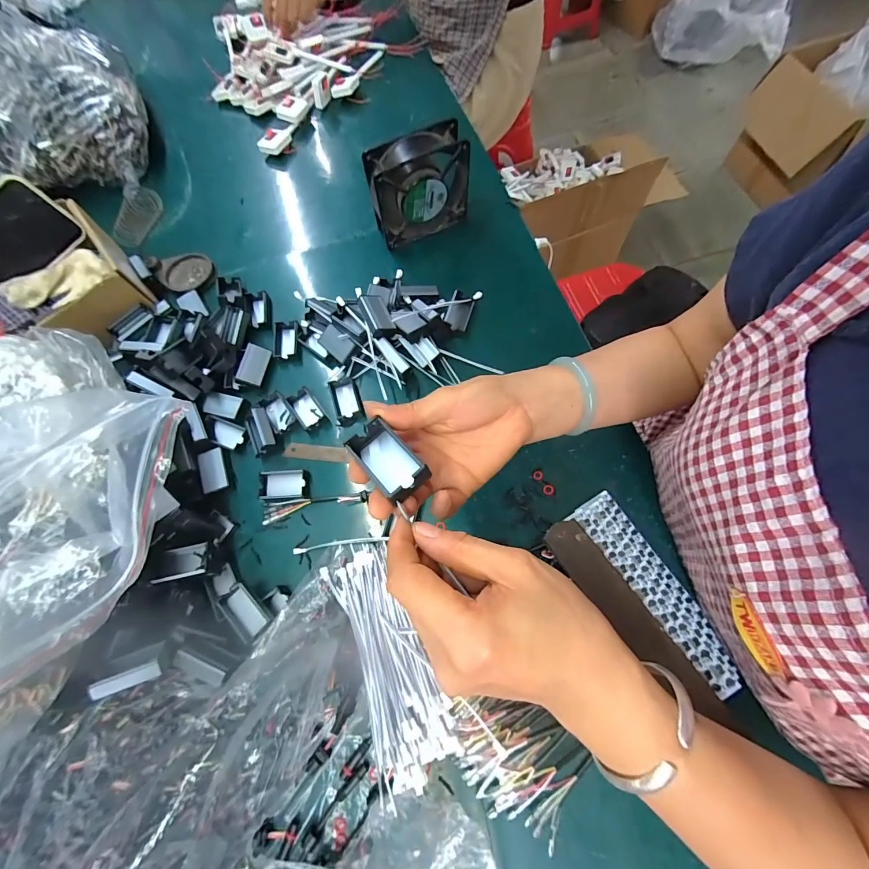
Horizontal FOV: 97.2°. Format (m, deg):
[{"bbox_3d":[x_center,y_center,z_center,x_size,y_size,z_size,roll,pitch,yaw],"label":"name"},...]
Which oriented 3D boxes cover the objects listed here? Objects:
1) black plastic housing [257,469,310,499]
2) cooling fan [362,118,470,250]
[{"bbox_3d":[-0.168,0.055,0.431,0.052,0.009,0.034,-3,69,2],"label":"black plastic housing"},{"bbox_3d":[-0.017,-0.304,0.487,0.124,0.123,0.040,-24,70,-6],"label":"cooling fan"}]

